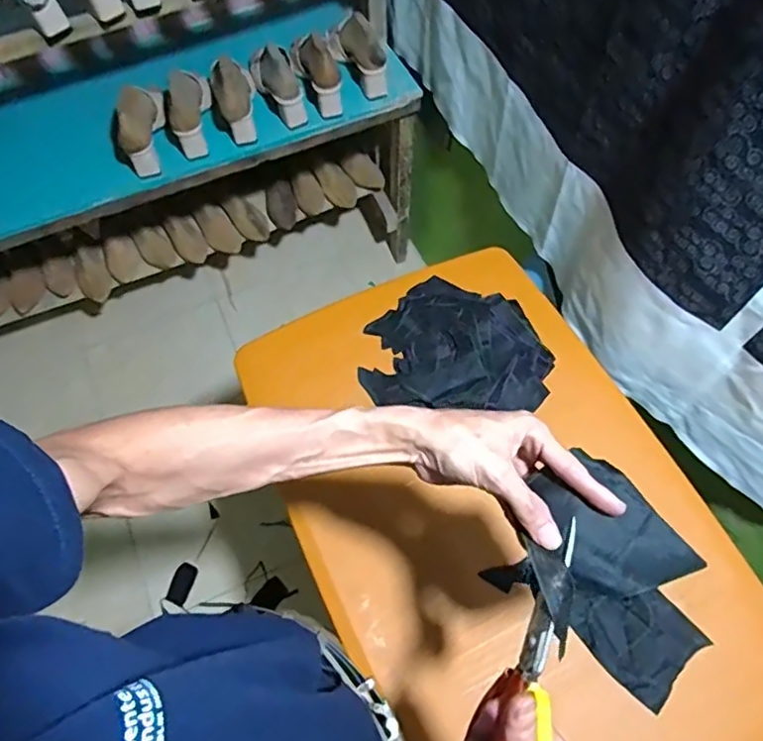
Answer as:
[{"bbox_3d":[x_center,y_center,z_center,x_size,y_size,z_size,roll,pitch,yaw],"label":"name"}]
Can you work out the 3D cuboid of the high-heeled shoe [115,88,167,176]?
[{"bbox_3d":[-0.471,-0.486,1.143,0.052,0.130,0.175,1,64,2],"label":"high-heeled shoe"}]

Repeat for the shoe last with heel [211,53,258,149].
[{"bbox_3d":[-0.300,-0.556,1.186,0.083,0.126,0.185,-13,65,-5],"label":"shoe last with heel"}]

